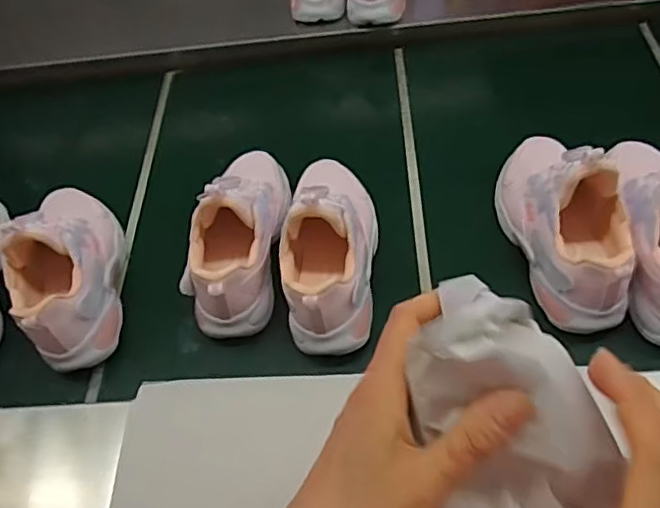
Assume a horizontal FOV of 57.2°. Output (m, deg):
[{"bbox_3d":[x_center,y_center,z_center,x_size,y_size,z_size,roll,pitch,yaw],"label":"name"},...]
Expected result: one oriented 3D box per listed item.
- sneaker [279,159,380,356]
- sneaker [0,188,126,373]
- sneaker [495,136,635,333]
[{"bbox_3d":[0.000,-0.028,0.564,0.082,0.103,0.202,1,54,4],"label":"sneaker"},{"bbox_3d":[-0.265,-0.003,0.595,0.099,0.102,0.216,-10,53,-4],"label":"sneaker"},{"bbox_3d":[0.212,-0.046,0.545,0.071,0.121,0.200,-12,54,-5],"label":"sneaker"}]

